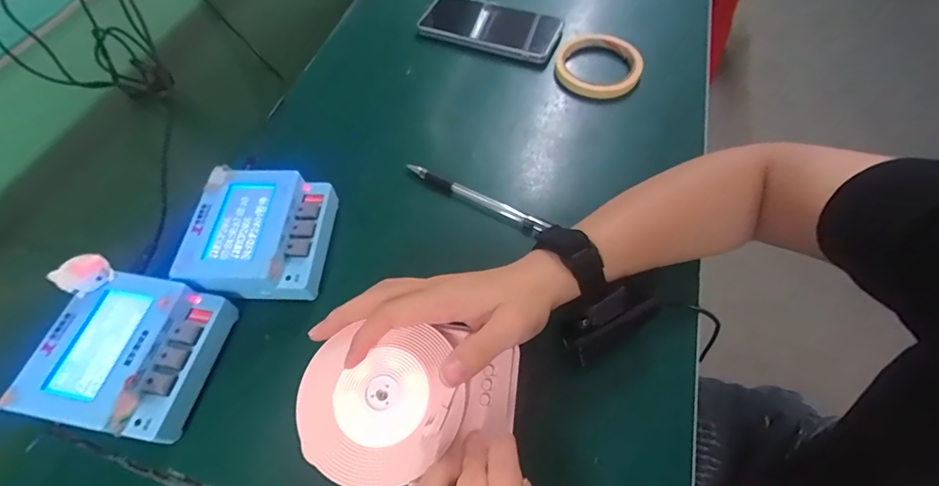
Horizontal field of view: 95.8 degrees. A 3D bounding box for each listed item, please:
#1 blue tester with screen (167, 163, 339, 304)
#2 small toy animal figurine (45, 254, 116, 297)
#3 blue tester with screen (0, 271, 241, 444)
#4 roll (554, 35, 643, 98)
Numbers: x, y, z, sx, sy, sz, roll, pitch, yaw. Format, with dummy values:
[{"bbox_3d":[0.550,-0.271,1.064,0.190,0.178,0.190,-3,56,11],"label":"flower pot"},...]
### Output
[{"bbox_3d":[-0.169,-0.006,0.352,0.100,0.047,0.106,1,60,3],"label":"blue tester with screen"},{"bbox_3d":[-0.270,0.022,0.297,0.018,0.024,0.030,30,65,19],"label":"small toy animal figurine"},{"bbox_3d":[-0.237,0.080,0.305,0.100,0.051,0.103,9,60,8],"label":"blue tester with screen"},{"bbox_3d":[0.143,-0.198,0.470,0.092,0.013,0.092,-1,60,2],"label":"roll"}]

